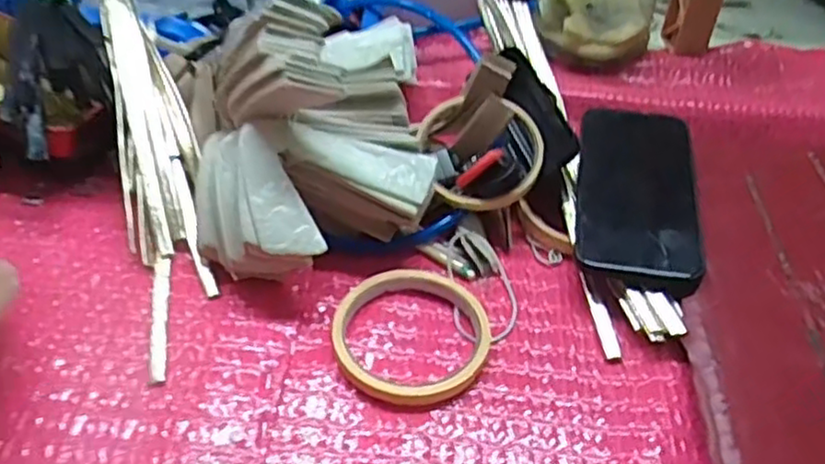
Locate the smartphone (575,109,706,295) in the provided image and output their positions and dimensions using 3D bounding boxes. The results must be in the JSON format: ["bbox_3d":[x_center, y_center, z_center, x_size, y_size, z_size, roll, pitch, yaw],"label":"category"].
[{"bbox_3d":[0.151,-0.027,0.481,0.076,0.015,0.169,2,43,12],"label":"smartphone"}]

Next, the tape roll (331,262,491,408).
[{"bbox_3d":[-0.002,0.056,0.412,0.089,0.013,0.091,2,43,-2],"label":"tape roll"}]

